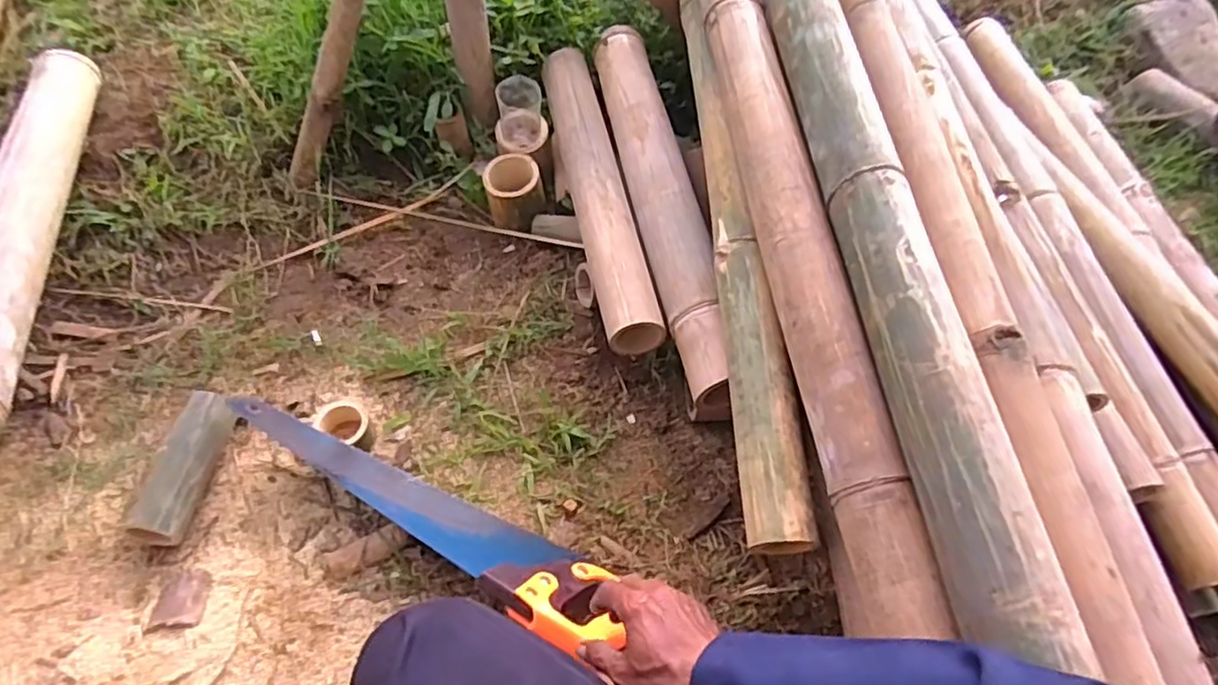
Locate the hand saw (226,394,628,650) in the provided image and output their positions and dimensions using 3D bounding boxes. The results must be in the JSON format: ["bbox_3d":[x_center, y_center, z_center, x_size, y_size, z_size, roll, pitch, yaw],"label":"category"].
[{"bbox_3d":[-0.193,0.179,0.742,0.477,0.028,0.121,27,13,18],"label":"hand saw"}]

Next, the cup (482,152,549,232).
[{"bbox_3d":[-0.137,-0.214,0.995,0.085,0.079,0.078,-11,56,-10],"label":"cup"}]

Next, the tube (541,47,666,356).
[{"bbox_3d":[-0.022,-0.224,0.935,0.077,0.070,0.521,-9,56,-9],"label":"tube"}]

